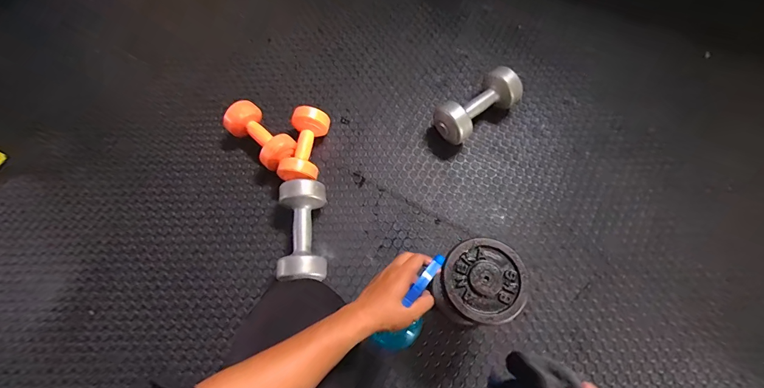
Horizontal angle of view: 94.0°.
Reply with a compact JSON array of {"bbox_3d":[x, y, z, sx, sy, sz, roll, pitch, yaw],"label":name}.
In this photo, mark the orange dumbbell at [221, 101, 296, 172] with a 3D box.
[{"bbox_3d":[-0.268,-0.127,0.803,0.164,0.075,0.082,41,75,13],"label":"orange dumbbell"}]

